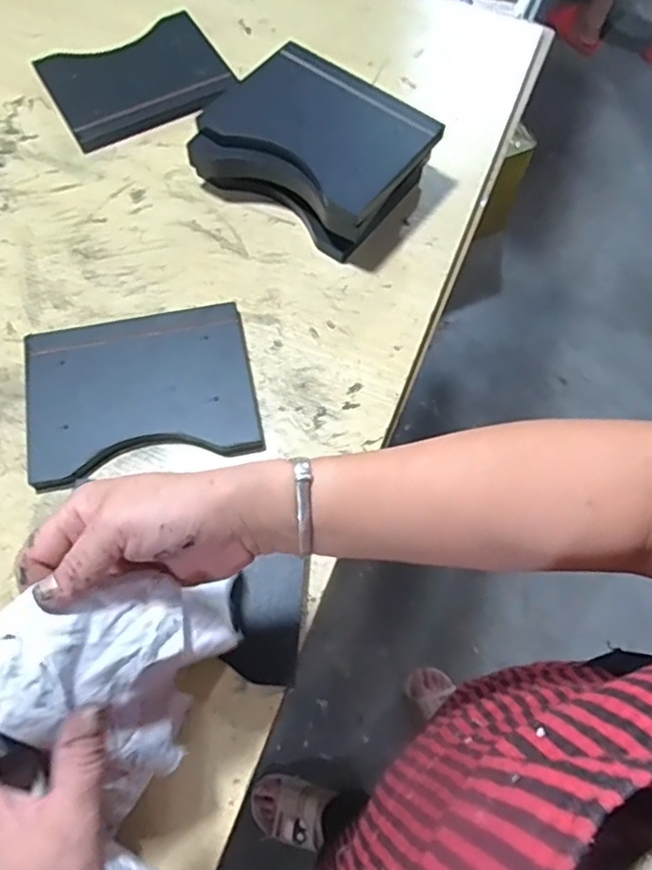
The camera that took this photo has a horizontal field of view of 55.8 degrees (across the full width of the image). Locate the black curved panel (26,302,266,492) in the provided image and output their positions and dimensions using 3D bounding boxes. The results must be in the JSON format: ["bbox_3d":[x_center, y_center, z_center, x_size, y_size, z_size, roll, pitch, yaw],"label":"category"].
[{"bbox_3d":[-0.162,-0.043,0.545,0.192,0.016,0.153,-11,64,-8],"label":"black curved panel"}]

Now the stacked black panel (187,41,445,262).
[{"bbox_3d":[-0.012,-0.284,0.620,0.205,0.079,0.156,32,71,10],"label":"stacked black panel"}]

